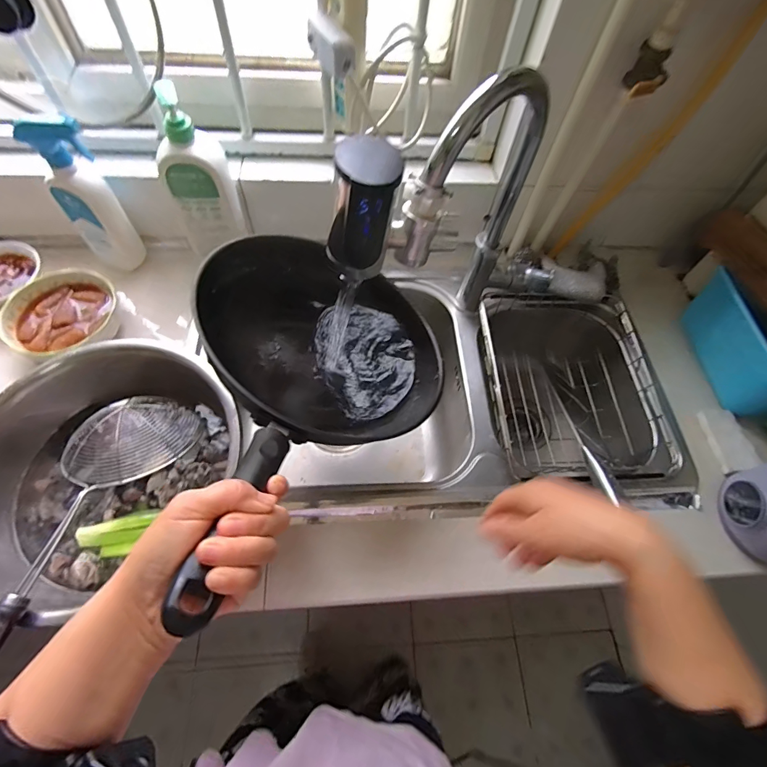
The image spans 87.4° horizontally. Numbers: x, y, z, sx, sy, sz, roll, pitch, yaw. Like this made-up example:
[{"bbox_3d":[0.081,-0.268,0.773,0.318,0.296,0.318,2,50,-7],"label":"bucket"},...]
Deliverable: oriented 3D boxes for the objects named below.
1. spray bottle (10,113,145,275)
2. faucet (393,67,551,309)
[{"bbox_3d":[-0.437,-0.270,0.599,0.077,0.227,0.055,-35,68,-22],"label":"spray bottle"},{"bbox_3d":[0.097,-0.184,0.507,0.219,0.346,0.040,-39,70,-23],"label":"faucet"}]

